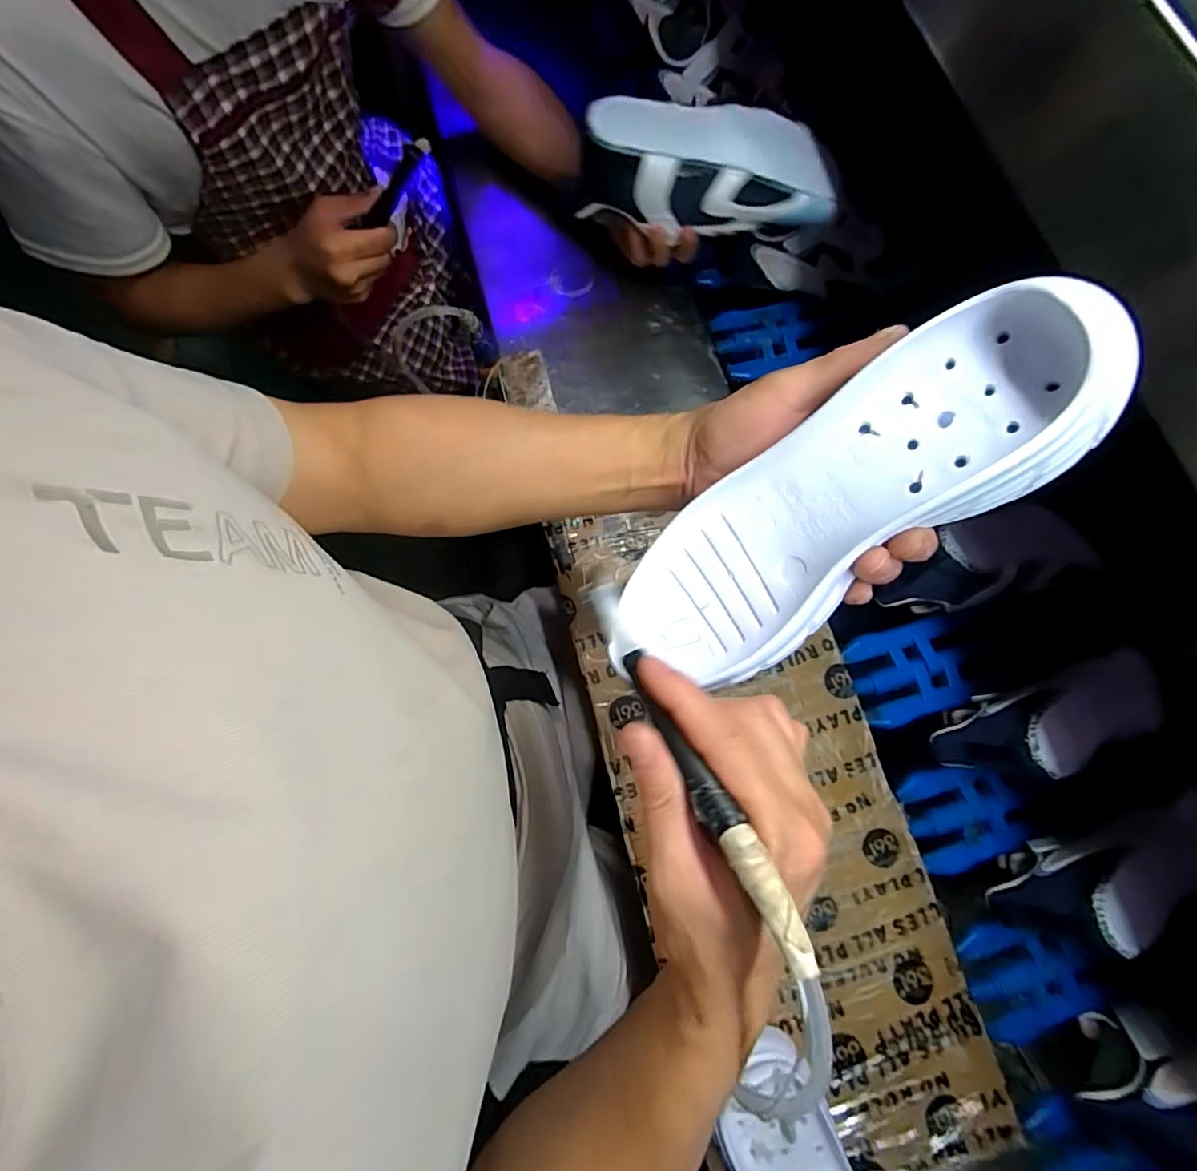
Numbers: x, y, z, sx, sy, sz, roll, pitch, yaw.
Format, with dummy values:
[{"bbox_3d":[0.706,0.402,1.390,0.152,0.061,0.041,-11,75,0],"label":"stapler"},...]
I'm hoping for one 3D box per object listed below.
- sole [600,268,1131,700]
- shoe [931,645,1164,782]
[{"bbox_3d":[0.109,-0.032,0.272,0.253,0.032,0.089,-40,77,29],"label":"sole"},{"bbox_3d":[0.416,0.124,0.498,0.223,0.103,0.077,-16,77,-2],"label":"shoe"}]

